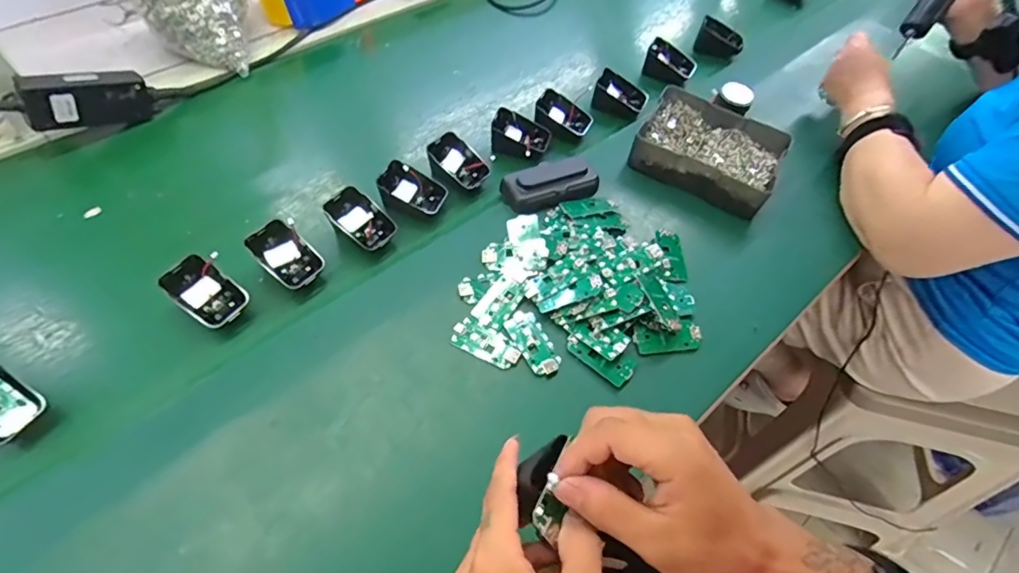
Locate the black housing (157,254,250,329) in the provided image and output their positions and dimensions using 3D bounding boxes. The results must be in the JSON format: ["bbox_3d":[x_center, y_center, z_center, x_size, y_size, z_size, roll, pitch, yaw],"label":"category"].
[{"bbox_3d":[-0.272,0.005,0.470,0.069,0.018,0.044,44,62,-8],"label":"black housing"}]

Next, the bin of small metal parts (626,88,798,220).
[{"bbox_3d":[0.236,-0.161,0.624,0.156,0.052,0.123,26,57,15],"label":"bin of small metal parts"}]

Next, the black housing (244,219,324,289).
[{"bbox_3d":[-0.212,-0.030,0.499,0.067,0.013,0.042,47,69,-5],"label":"black housing"}]

